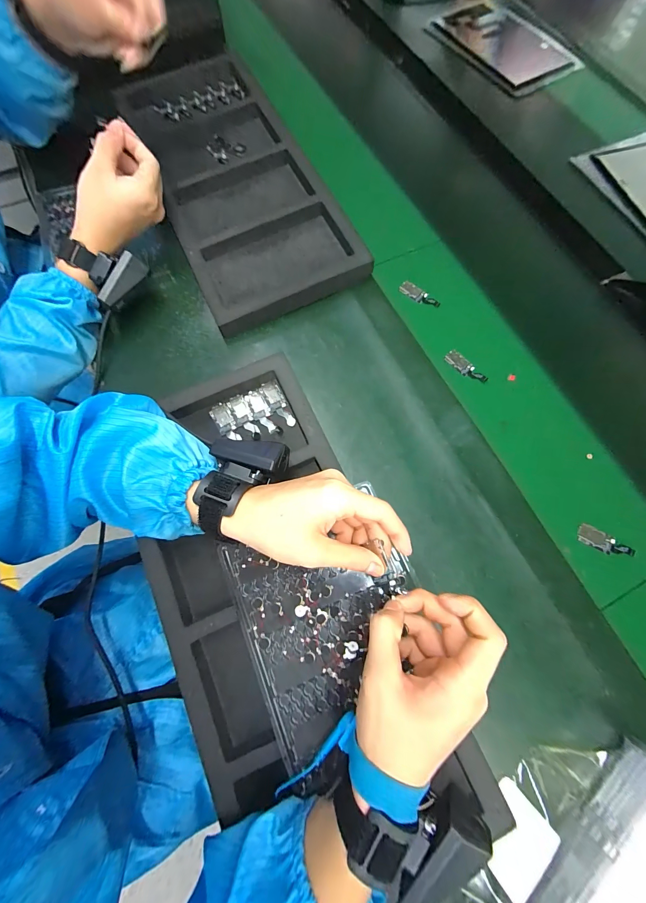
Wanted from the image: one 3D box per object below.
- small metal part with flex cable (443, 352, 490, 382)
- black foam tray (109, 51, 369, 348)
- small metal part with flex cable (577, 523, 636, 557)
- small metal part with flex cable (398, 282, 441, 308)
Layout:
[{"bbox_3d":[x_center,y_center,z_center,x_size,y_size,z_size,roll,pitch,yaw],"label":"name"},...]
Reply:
[{"bbox_3d":[0.187,-0.110,0.415,0.020,0.005,0.059,-42,78,-13],"label":"small metal part with flex cable"},{"bbox_3d":[-0.143,-0.415,0.484,0.212,0.047,0.514,-24,74,-9],"label":"black foam tray"},{"bbox_3d":[0.315,0.102,0.352,0.059,0.004,0.022,27,74,7],"label":"small metal part with flex cable"},{"bbox_3d":[0.138,-0.222,0.451,0.061,0.009,0.019,30,74,8],"label":"small metal part with flex cable"}]

